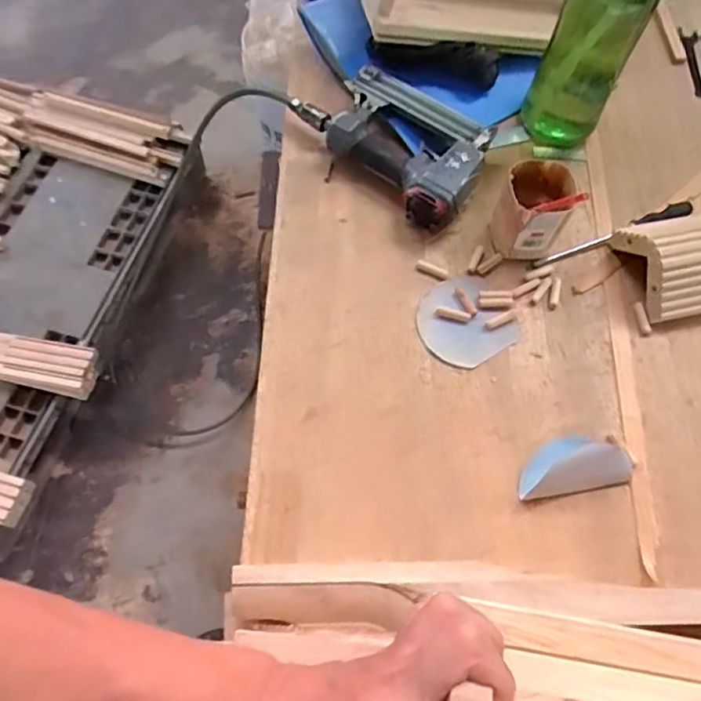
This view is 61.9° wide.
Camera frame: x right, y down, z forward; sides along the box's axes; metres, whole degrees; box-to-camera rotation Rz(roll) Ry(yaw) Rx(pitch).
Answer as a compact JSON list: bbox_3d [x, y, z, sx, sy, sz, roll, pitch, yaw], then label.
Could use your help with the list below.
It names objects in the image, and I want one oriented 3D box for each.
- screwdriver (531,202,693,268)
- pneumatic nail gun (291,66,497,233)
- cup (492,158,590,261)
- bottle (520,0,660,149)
[{"bbox_3d":[0.340,-0.153,0.751,0.239,0.022,0.022,-19,65,-10],"label":"screwdriver"},{"bbox_3d":[0.073,-0.283,0.782,0.160,0.059,0.259,-40,73,-19],"label":"pneumatic nail gun"},{"bbox_3d":[0.220,-0.173,0.713,0.080,0.101,0.098,7,65,0],"label":"cup"},{"bbox_3d":[0.302,-0.403,0.738,0.096,0.271,0.102,1,65,-3],"label":"bottle"}]

